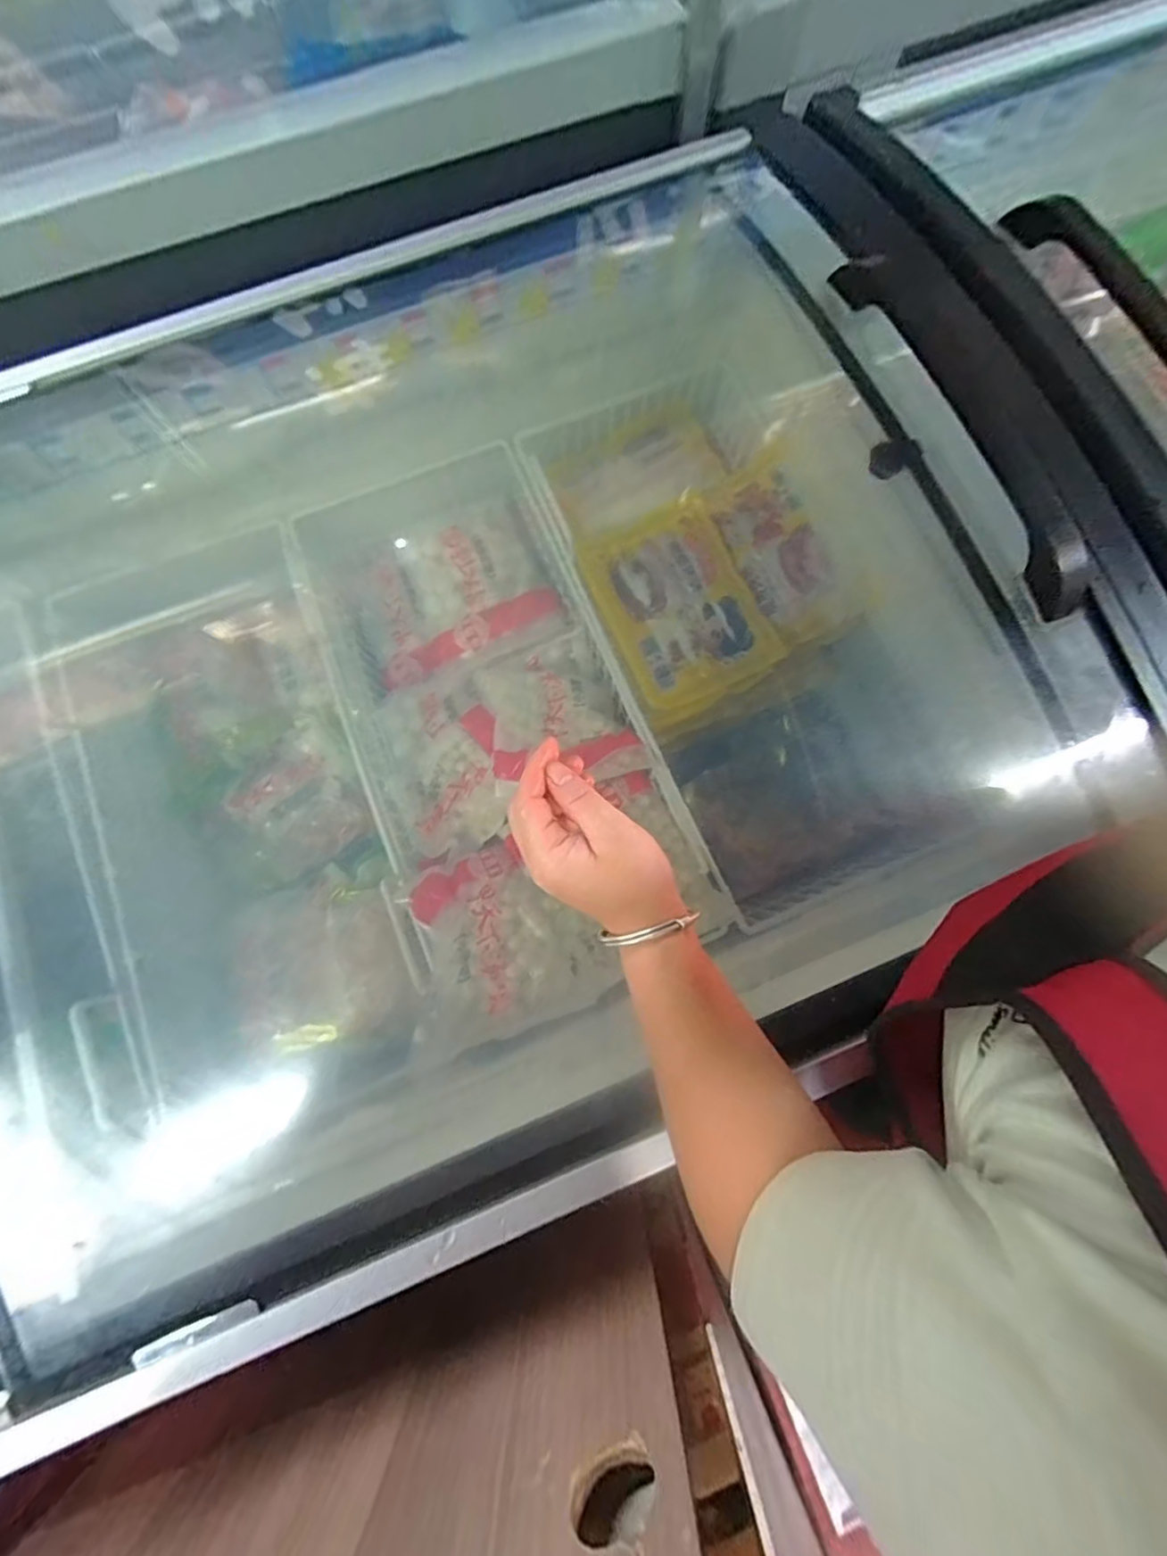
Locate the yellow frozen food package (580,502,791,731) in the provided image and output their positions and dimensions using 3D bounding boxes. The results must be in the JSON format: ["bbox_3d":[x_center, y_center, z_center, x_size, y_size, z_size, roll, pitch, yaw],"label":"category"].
[{"bbox_3d":[0.102,-0.191,0.613,0.170,0.022,0.217,-25,80,-4],"label":"yellow frozen food package"}]

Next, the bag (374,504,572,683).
[{"bbox_3d":[-0.161,-0.230,0.717,0.236,0.049,0.192,-19,79,-3],"label":"bag"}]

